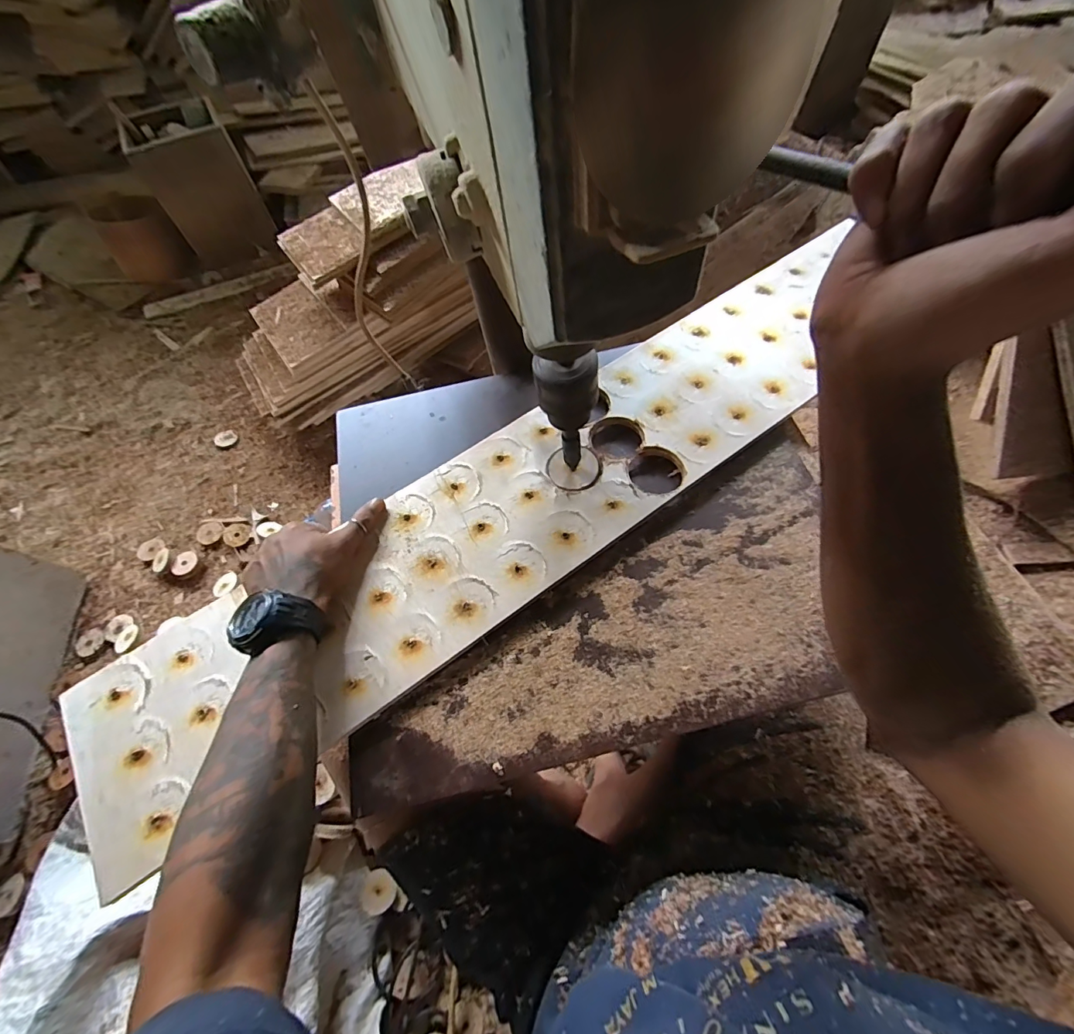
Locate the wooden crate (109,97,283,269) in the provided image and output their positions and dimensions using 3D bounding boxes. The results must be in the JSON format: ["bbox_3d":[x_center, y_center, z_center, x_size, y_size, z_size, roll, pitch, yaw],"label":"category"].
[{"bbox_3d":[-0.914,-0.912,1.257,0.239,0.290,0.210,-27,65,-9],"label":"wooden crate"}]

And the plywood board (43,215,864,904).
[{"bbox_3d":[0.005,-0.029,0.471,0.915,0.013,0.183,-35,67,-13],"label":"plywood board"}]

